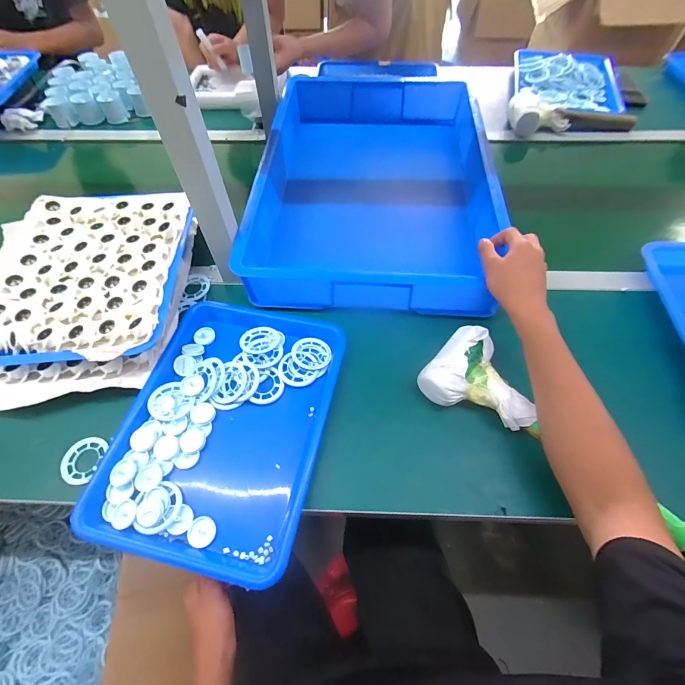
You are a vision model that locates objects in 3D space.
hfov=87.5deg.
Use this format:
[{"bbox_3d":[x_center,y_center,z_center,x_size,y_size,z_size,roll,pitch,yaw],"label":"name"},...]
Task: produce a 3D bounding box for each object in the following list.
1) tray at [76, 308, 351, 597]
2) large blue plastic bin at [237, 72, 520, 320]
[{"bbox_3d":[-0.148,0.098,0.476,0.252,0.028,0.341,10,59,6],"label":"tray"},{"bbox_3d":[0.064,-0.310,0.703,0.403,0.138,0.593,4,59,2],"label":"large blue plastic bin"}]

